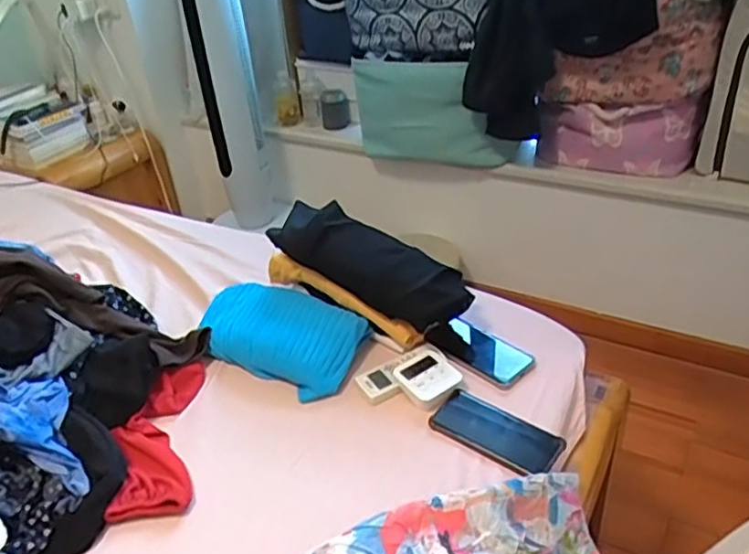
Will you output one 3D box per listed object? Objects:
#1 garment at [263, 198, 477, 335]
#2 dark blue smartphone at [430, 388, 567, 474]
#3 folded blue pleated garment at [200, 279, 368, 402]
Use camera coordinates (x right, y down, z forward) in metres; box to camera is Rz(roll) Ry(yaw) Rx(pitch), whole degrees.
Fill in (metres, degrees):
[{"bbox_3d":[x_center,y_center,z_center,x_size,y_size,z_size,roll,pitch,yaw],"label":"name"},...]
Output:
[{"bbox_3d":[-0.009,-0.028,1.041,0.351,0.099,0.097,27,43,18],"label":"garment"},{"bbox_3d":[0.157,0.199,0.832,0.159,0.015,0.077,18,40,32],"label":"dark blue smartphone"},{"bbox_3d":[-0.156,0.088,1.036,0.313,0.053,0.166,21,42,34],"label":"folded blue pleated garment"}]

